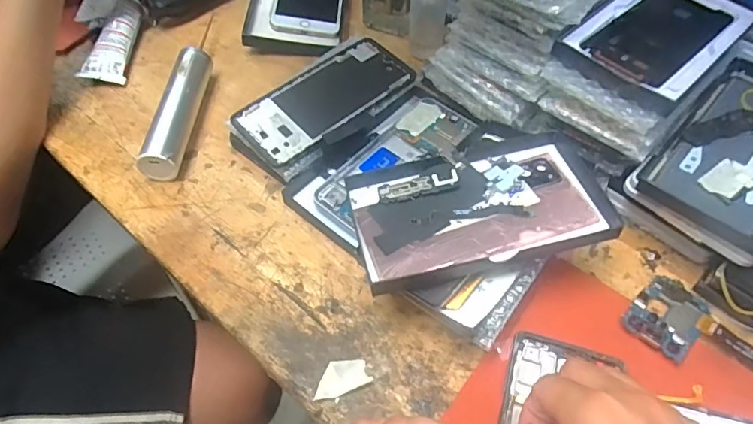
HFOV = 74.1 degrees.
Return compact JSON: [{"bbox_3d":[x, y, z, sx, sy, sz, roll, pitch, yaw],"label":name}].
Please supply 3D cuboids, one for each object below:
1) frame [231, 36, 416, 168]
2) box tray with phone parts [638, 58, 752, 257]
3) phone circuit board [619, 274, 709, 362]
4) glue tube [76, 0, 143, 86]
[{"bbox_3d":[-0.045,-0.104,0.455,0.085,0.012,0.161,40,67,18],"label":"frame"},{"bbox_3d":[0.292,-0.052,0.386,0.102,0.019,0.188,39,63,23],"label":"box tray with phone parts"},{"bbox_3d":[0.214,0.075,0.366,0.045,0.006,0.065,37,55,25],"label":"phone circuit board"},{"bbox_3d":[-0.274,-0.177,0.522,0.040,0.030,0.103,0,55,0],"label":"glue tube"}]

